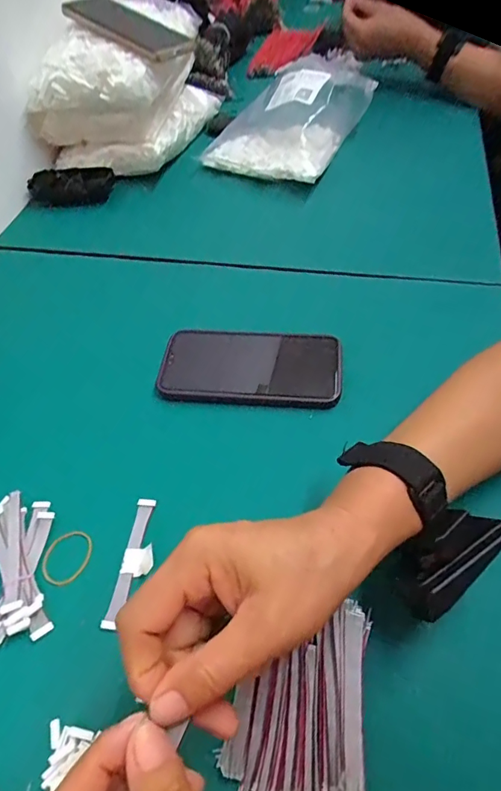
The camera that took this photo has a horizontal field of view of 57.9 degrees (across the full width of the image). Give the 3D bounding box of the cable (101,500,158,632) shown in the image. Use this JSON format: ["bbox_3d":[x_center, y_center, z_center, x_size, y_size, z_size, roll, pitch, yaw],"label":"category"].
[{"bbox_3d":[-0.079,0.116,0.319,0.024,0.010,0.088,4,54,8],"label":"cable"}]

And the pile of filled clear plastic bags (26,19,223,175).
[{"bbox_3d":[-0.176,-0.441,0.647,0.186,0.130,0.228,12,55,14],"label":"pile of filled clear plastic bags"}]

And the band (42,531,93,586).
[{"bbox_3d":[-0.132,0.116,0.326,0.032,0.005,0.038,26,62,11],"label":"band"}]

